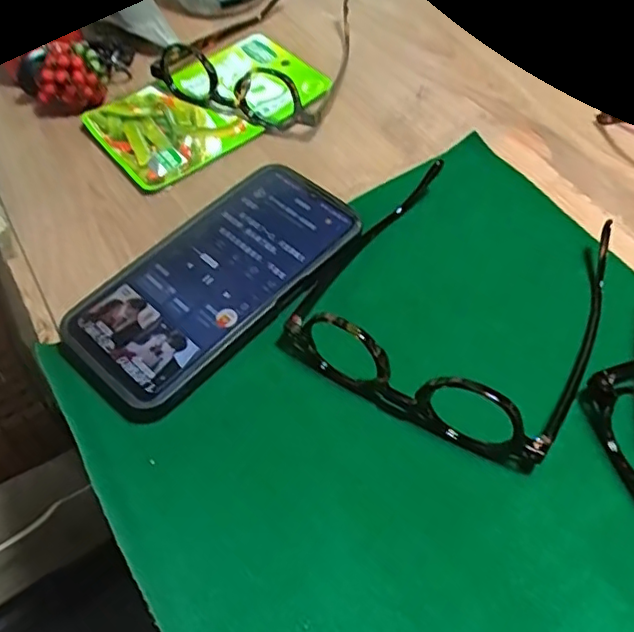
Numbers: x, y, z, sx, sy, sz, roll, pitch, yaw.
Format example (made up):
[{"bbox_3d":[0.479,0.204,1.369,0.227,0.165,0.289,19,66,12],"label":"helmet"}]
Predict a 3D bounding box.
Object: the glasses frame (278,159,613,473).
[{"bbox_3d":[0.074,-0.013,0.322,0.142,0.035,0.146,27,60,20],"label":"glasses frame"}]

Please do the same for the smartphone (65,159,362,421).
[{"bbox_3d":[-0.056,-0.023,0.350,0.081,0.016,0.166,37,64,25],"label":"smartphone"}]

